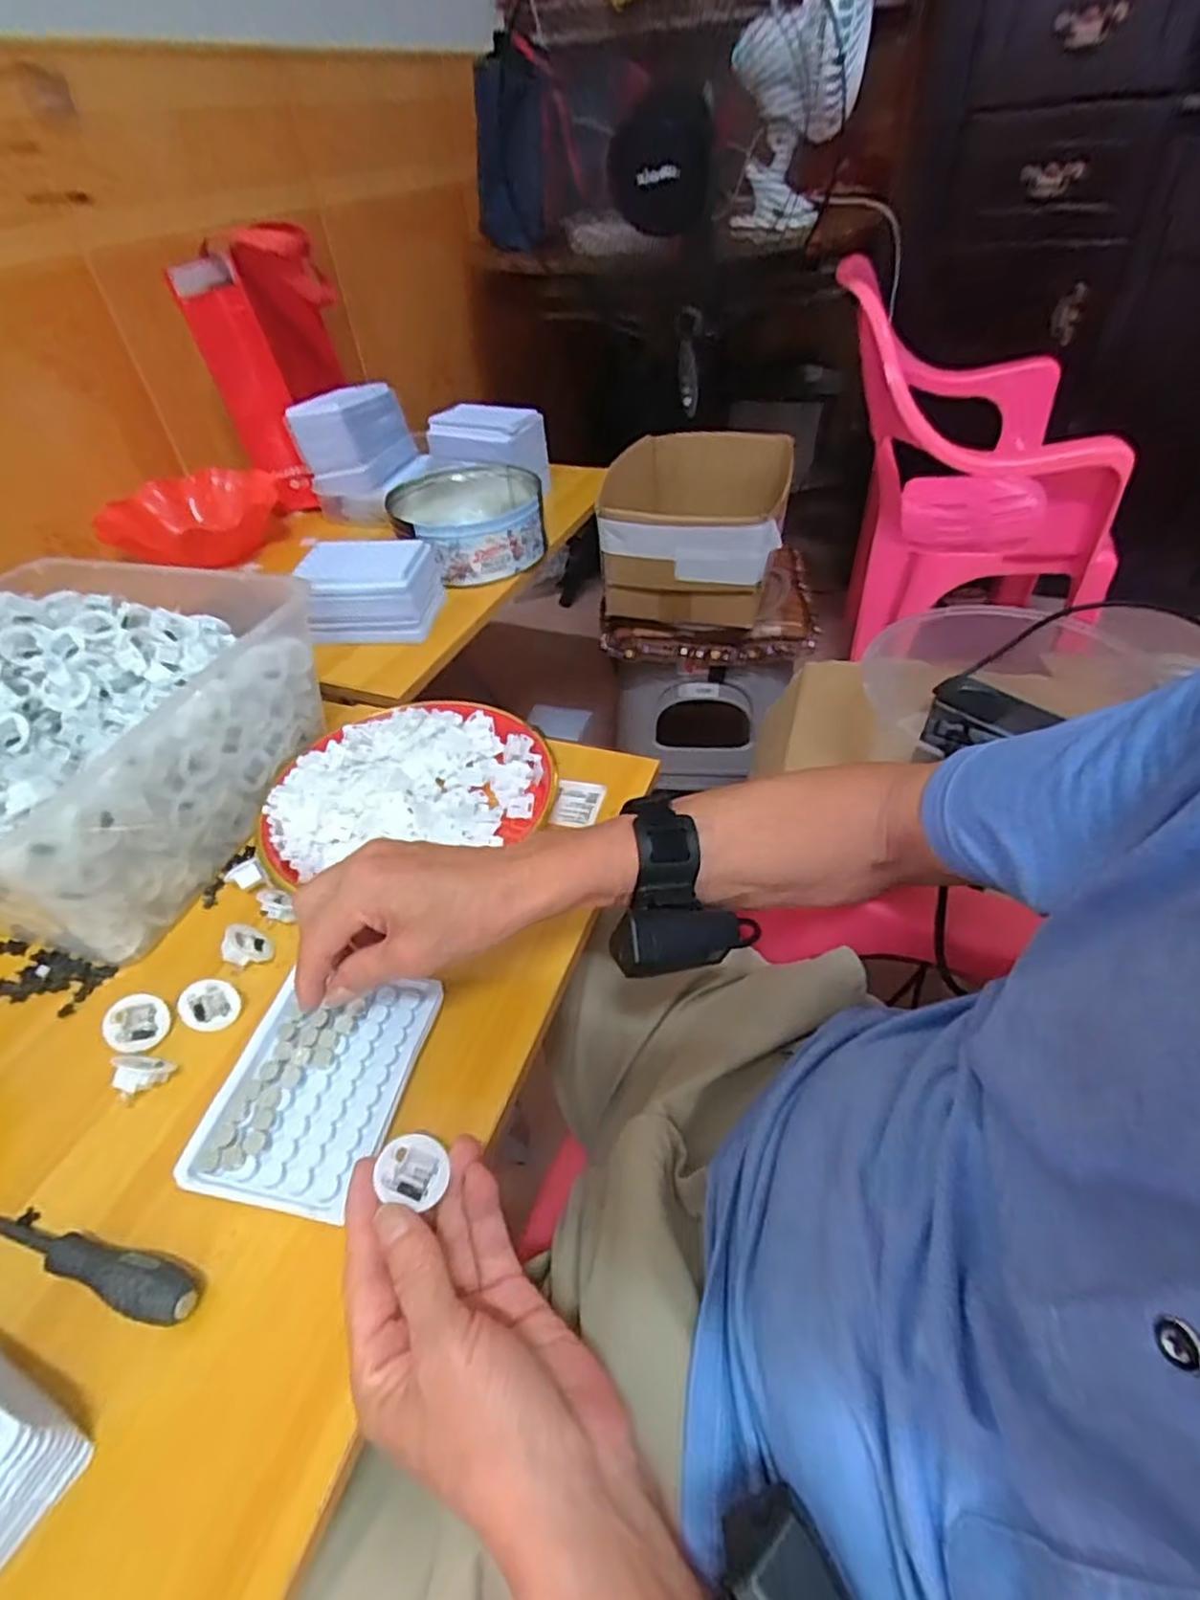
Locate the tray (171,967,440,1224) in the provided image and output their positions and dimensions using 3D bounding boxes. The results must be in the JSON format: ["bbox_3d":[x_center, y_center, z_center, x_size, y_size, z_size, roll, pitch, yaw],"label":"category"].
[{"bbox_3d":[-0.154,0.151,0.385,0.093,0.015,0.125,6,45,12],"label":"tray"}]

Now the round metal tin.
[{"bbox_3d":[-0.156,-0.341,0.864,0.175,0.074,0.184,-3,44,3],"label":"round metal tin"}]

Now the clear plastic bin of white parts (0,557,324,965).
[{"bbox_3d":[-0.386,-0.042,0.529,0.247,0.148,0.289,9,46,15],"label":"clear plastic bin of white parts"}]

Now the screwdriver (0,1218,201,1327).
[{"bbox_3d":[-0.253,0.216,0.341,0.141,0.020,0.023,13,47,18],"label":"screwdriver"}]

